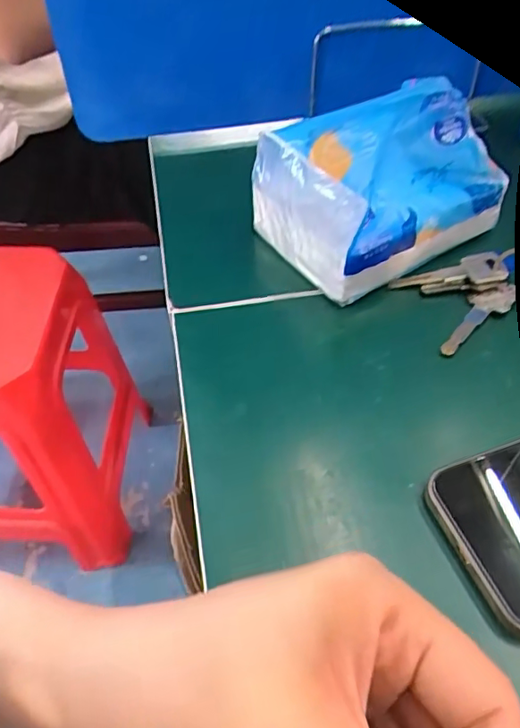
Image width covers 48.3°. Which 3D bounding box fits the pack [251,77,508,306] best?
[{"bbox_3d":[0.072,-0.115,0.360,0.130,0.090,0.092,-28,54,-21],"label":"pack"}]

